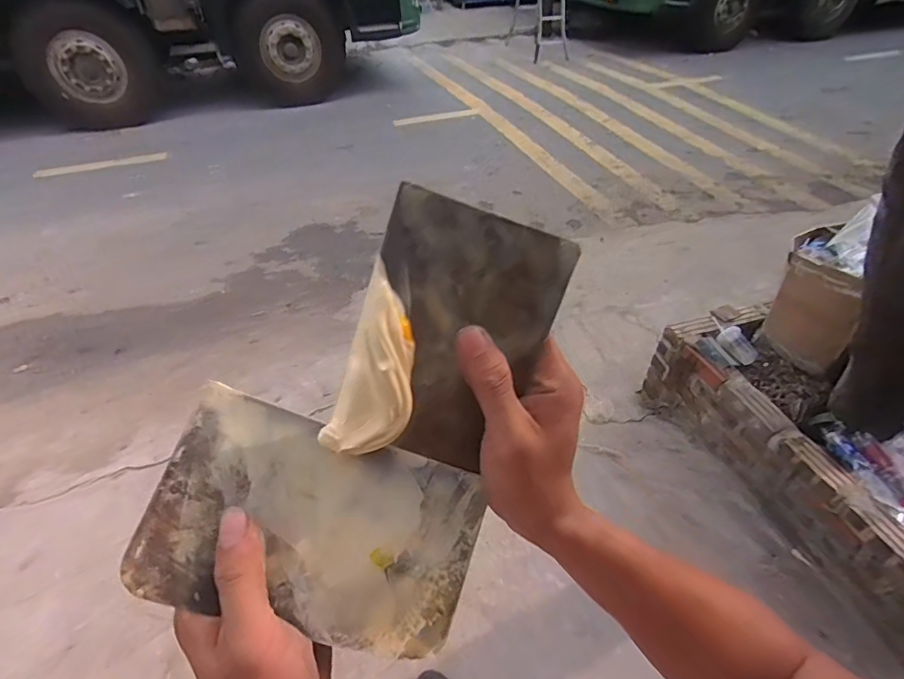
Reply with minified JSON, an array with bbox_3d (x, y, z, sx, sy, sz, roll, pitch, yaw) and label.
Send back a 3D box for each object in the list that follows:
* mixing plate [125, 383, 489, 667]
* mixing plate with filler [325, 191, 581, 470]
[{"bbox_3d":[-0.068,0.101,0.261,0.168,0.008,0.102,22,76,-10],"label":"mixing plate"},{"bbox_3d":[0.000,0.003,0.255,0.097,0.137,0.022,17,13,-17],"label":"mixing plate with filler"}]

